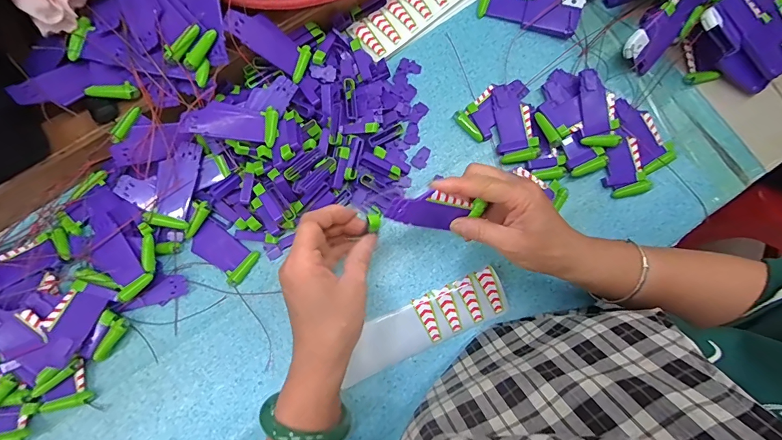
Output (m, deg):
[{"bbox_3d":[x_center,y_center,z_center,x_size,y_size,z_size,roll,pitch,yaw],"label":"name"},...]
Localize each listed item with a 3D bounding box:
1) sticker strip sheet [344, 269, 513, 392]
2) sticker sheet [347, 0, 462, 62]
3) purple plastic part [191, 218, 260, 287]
[{"bbox_3d":[0.035,0.109,0.411,0.179,0.005,0.050,-24,90,-4],"label":"sticker strip sheet"},{"bbox_3d":[0.040,-0.262,0.470,0.192,0.018,0.056,-39,82,-7],"label":"sticker sheet"},{"bbox_3d":[-0.181,0.035,0.420,0.070,0.008,0.042,34,80,5],"label":"purple plastic part"}]

